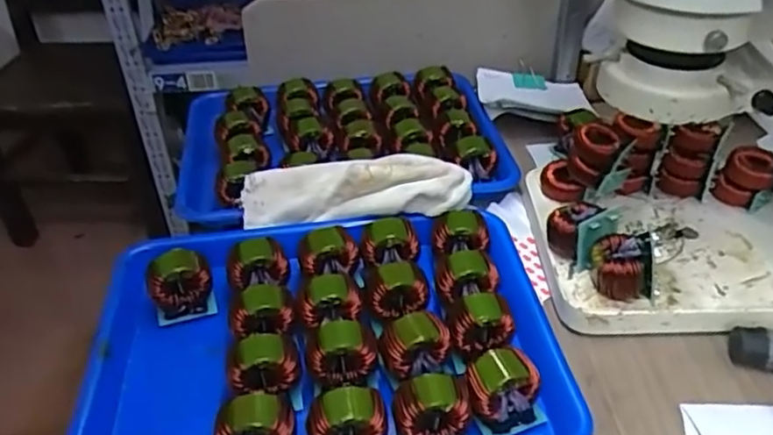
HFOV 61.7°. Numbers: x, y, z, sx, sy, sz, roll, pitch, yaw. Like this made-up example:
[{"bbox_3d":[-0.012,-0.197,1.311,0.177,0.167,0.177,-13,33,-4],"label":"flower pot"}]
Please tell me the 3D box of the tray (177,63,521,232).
[{"bbox_3d":[-0.045,-0.090,0.688,0.341,0.056,0.247,-6,38,-5],"label":"tray"}]

